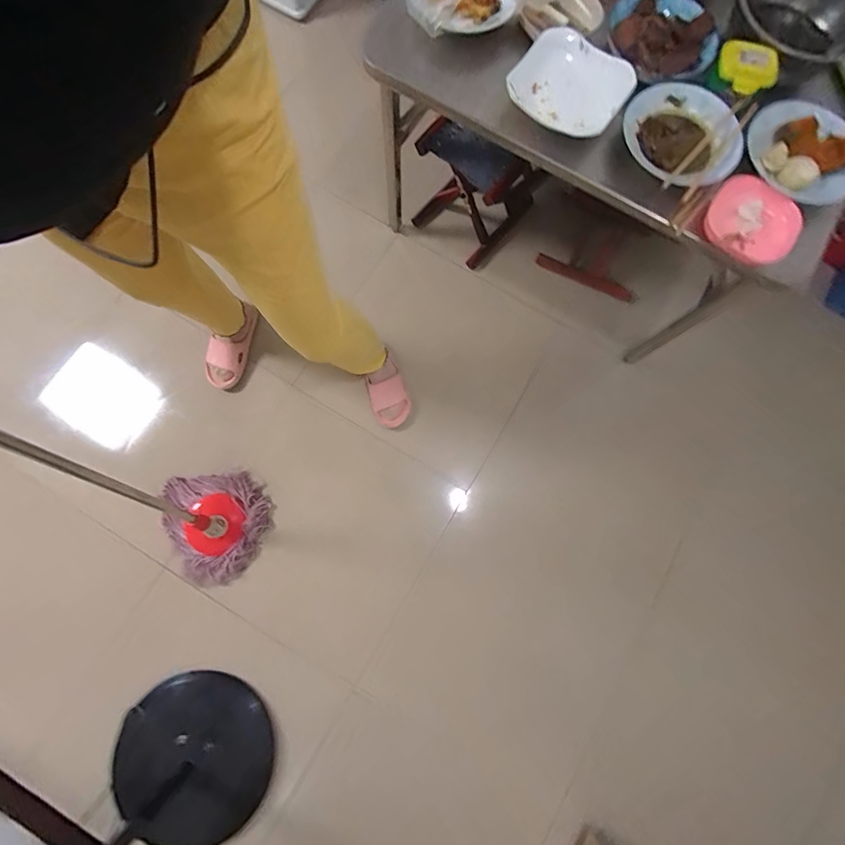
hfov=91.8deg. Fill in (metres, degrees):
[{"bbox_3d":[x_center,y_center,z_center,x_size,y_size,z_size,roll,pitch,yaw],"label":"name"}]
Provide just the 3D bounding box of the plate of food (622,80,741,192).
[{"bbox_3d":[0.448,-0.500,0.723,0.180,0.046,0.204,-42,83,-9],"label":"plate of food"}]

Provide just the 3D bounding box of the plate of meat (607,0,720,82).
[{"bbox_3d":[0.440,-0.719,0.766,0.207,0.062,0.190,0,79,-1],"label":"plate of meat"}]

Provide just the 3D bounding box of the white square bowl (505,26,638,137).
[{"bbox_3d":[0.263,-0.609,0.748,0.202,0.042,0.189,37,80,6],"label":"white square bowl"}]

